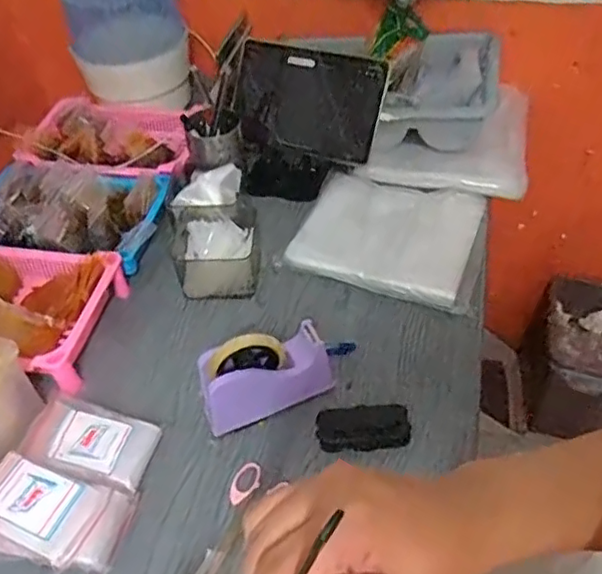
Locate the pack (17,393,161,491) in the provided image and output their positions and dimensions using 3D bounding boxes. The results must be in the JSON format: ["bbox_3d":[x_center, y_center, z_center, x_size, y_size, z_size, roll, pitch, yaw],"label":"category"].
[{"bbox_3d":[-0.242,0.176,0.701,0.144,0.024,0.087,13,49,15],"label":"pack"}]

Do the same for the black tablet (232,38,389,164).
[{"bbox_3d":[0.011,-0.307,1.008,0.237,0.161,0.016,17,29,10],"label":"black tablet"}]

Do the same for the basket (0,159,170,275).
[{"bbox_3d":[-0.356,-0.127,0.953,0.274,0.070,0.180,9,48,12],"label":"basket"}]

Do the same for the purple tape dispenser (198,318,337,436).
[{"bbox_3d":[-0.042,0.101,0.724,0.150,0.097,0.060,-17,48,-12],"label":"purple tape dispenser"}]

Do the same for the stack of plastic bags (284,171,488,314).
[{"bbox_3d":[0.143,-0.099,0.918,0.262,0.065,0.240,16,50,18],"label":"stack of plastic bags"}]

